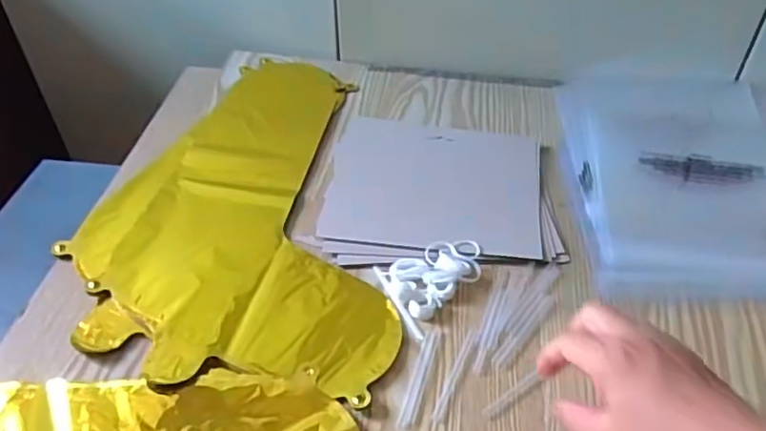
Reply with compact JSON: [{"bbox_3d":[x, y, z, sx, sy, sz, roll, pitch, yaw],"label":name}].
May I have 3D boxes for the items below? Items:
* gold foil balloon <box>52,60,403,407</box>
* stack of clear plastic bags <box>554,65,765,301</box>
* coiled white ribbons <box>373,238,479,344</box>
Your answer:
[{"bbox_3d":[-0.129,-0.022,0.574,0.253,0.009,0.410,-2,44,-2],"label":"gold foil balloon"},{"bbox_3d":[0.296,-0.047,0.599,0.228,0.014,0.316,5,44,5],"label":"stack of clear plastic bags"},{"bbox_3d":[0.046,0.051,0.497,0.085,0.012,0.071,-19,47,-19],"label":"coiled white ribbons"}]

